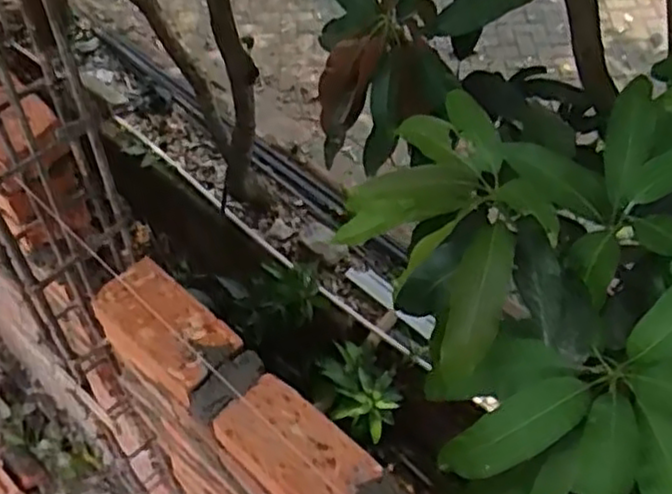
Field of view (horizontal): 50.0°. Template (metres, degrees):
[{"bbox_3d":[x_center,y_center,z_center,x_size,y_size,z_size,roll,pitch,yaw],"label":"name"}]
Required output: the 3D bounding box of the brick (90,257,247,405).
[{"bbox_3d":[-0.187,0.088,0.779,0.162,0.049,0.090,36,60,20],"label":"brick"}]

